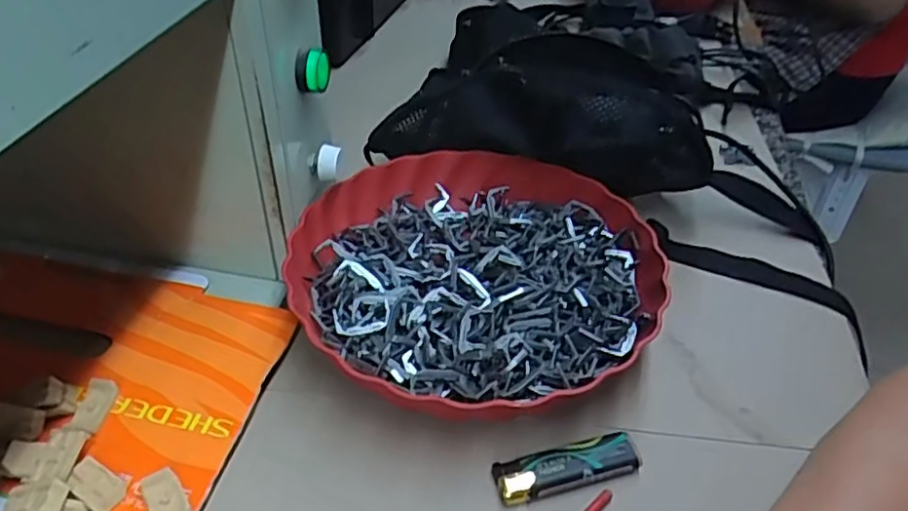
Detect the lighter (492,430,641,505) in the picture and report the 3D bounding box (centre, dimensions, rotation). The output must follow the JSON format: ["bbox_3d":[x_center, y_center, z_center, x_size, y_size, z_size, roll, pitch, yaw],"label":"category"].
[{"bbox_3d":[0.062,0.115,0.371,0.079,0.010,0.024,-7,42,-16],"label":"lighter"}]

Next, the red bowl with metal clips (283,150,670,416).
[{"bbox_3d":[0.010,0.010,0.454,0.231,0.045,0.228,4,41,-3],"label":"red bowl with metal clips"}]

